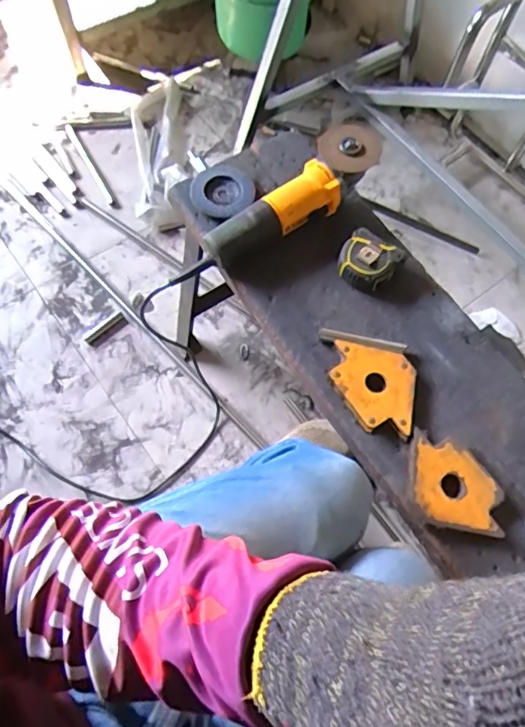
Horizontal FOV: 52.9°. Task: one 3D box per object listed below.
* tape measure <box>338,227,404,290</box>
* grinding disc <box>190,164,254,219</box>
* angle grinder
[{"bbox_3d":[0.151,-0.146,0.750,0.077,0.043,0.083,32,68,10],"label":"tape measure"},{"bbox_3d":[-0.060,-0.268,0.821,0.096,0.022,0.090,1,66,-3],"label":"grinding disc"},{"bbox_3d":[0.043,-0.242,0.773,0.288,0.067,0.083,-38,73,-3],"label":"angle grinder"}]

